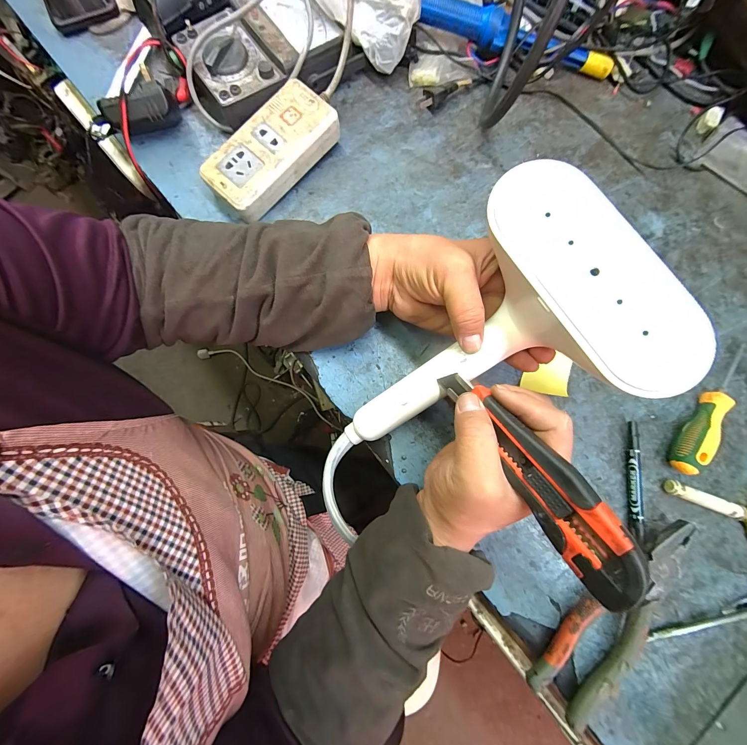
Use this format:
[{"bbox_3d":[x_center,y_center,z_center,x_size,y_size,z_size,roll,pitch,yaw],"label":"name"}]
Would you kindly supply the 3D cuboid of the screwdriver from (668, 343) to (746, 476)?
[{"bbox_3d":[0.323,0.037,0.309,0.023,0.031,0.134,36,81,5],"label":"screwdriver"}]

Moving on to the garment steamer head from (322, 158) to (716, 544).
[{"bbox_3d":[0.053,-0.019,0.256,0.298,0.061,0.180,-21,89,32],"label":"garment steamer head"}]

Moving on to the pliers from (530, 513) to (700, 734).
[{"bbox_3d":[0.216,0.209,0.280,0.062,0.025,0.193,38,81,6],"label":"pliers"}]

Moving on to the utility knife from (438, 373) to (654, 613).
[{"bbox_3d":[0.104,0.058,0.211,0.037,0.020,0.163,-53,51,29],"label":"utility knife"}]

